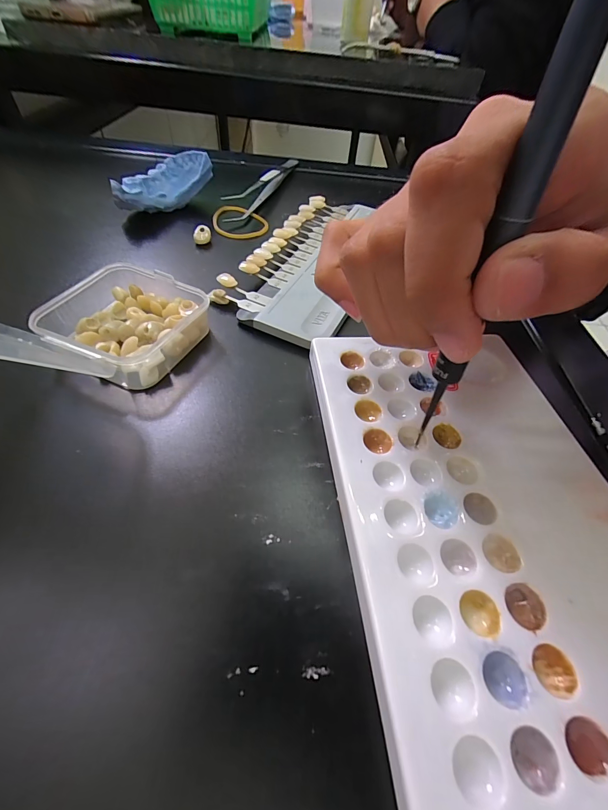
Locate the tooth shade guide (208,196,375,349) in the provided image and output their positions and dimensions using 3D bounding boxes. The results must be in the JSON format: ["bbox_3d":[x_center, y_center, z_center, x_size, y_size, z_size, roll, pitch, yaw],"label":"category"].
[{"bbox_3d":[0.009,-0.092,0.204,0.067,0.011,0.141,23,52,12],"label":"tooth shade guide"}]

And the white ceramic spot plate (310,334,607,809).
[{"bbox_3d":[0.060,0.030,0.112,0.095,0.009,0.144,-2,49,-8],"label":"white ceramic spot plate"}]

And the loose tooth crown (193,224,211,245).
[{"bbox_3d":[-0.066,-0.109,0.218,0.011,0.008,0.011,-10,53,-14],"label":"loose tooth crown"}]

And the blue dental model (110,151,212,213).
[{"bbox_3d":[-0.098,-0.150,0.233,0.069,0.032,0.022,-34,62,-29],"label":"blue dental model"}]

